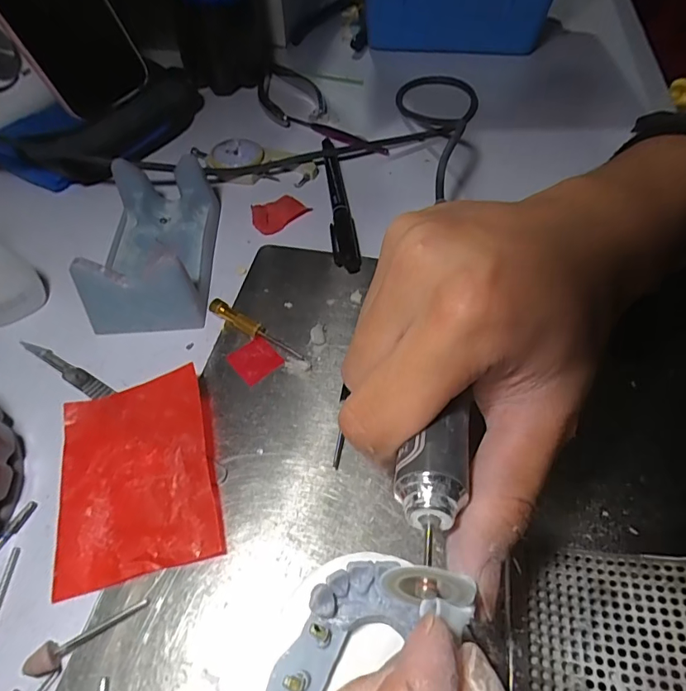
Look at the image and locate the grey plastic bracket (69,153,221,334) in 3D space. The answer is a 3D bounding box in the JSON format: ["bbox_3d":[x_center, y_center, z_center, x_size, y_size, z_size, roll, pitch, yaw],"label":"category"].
[{"bbox_3d":[-0.109,-0.061,0.269,0.062,0.036,0.109,-4,53,-1],"label":"grey plastic bracket"}]

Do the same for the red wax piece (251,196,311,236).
[{"bbox_3d":[-0.043,-0.090,0.307,0.028,0.008,0.040,35,62,24],"label":"red wax piece"}]

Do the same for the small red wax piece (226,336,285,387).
[{"bbox_3d":[-0.045,0.006,0.239,0.022,0.004,0.023,-36,60,-22],"label":"small red wax piece"}]

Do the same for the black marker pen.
[{"bbox_3d":[-0.005,-0.103,0.315,0.014,0.011,0.147,-7,54,-3],"label":"black marker pen"}]

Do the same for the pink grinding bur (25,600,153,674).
[{"bbox_3d":[-0.091,0.104,0.165,0.040,0.007,0.009,-22,56,-14],"label":"pink grinding bur"}]

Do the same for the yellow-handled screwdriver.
[{"bbox_3d":[-0.047,-0.008,0.247,0.060,0.007,0.008,28,59,21],"label":"yellow-handled screwdriver"}]

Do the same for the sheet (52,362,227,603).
[{"bbox_3d":[-0.089,0.053,0.199,0.065,0.014,0.084,-13,54,-7],"label":"sheet"}]

